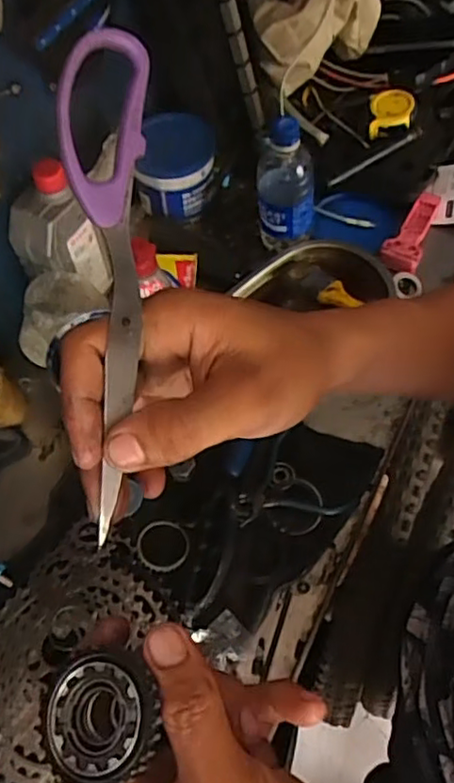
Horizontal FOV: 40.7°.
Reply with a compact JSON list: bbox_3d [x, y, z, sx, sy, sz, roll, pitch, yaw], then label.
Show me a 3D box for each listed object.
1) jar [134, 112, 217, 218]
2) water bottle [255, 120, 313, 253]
[{"bbox_3d":[-0.062,-0.281,0.761,0.091,0.082,0.098,1,61,5],"label":"jar"},{"bbox_3d":[0.065,-0.240,0.688,0.062,0.154,0.069,-1,61,4],"label":"water bottle"}]

